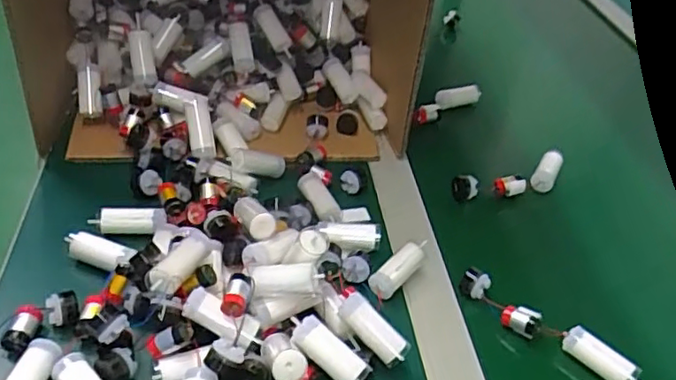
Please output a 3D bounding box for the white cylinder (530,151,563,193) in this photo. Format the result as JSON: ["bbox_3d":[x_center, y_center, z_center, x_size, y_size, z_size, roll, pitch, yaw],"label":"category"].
[{"bbox_3d":[0.208,-0.018,0.613,0.020,0.022,0.050,26,43,20],"label":"white cylinder"}]

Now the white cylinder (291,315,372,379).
[{"bbox_3d":[-0.006,0.101,0.385,0.056,0.016,0.018,41,47,10],"label":"white cylinder"}]

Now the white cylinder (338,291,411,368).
[{"bbox_3d":[0.024,0.093,0.412,0.053,0.017,0.017,45,49,10],"label":"white cylinder"}]

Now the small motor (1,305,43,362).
[{"bbox_3d":[-0.204,0.092,0.397,0.017,0.014,0.035,11,62,4],"label":"small motor"}]

